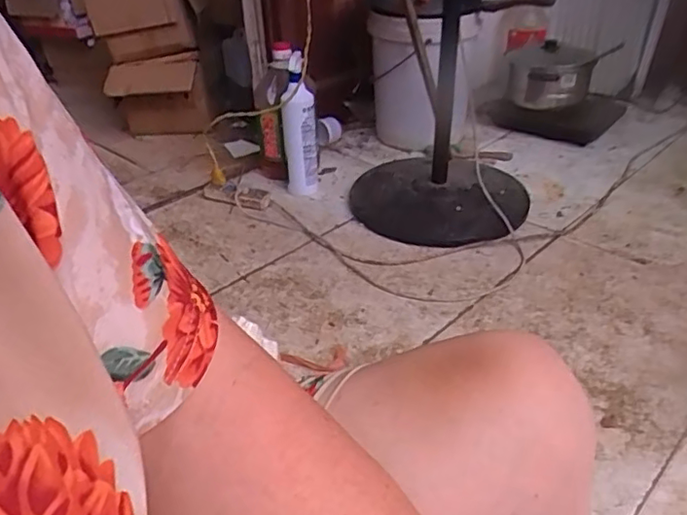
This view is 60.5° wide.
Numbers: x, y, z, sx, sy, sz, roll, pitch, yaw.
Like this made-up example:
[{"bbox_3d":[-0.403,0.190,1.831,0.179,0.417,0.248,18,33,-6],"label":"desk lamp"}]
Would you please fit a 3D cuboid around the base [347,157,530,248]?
[{"bbox_3d":[0.237,-0.155,1.497,0.433,0.056,0.425,1,35,9],"label":"base"}]

